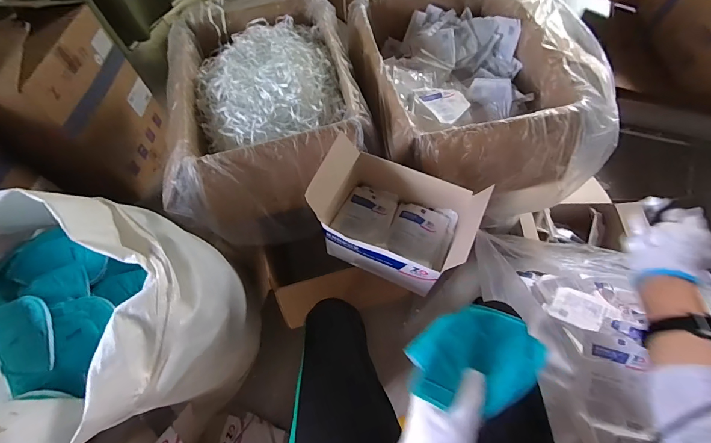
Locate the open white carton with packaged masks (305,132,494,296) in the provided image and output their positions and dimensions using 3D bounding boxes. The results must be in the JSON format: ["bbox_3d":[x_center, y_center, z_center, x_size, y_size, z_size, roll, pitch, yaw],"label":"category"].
[{"bbox_3d":[0.089,-0.020,0.744,0.317,0.197,0.232,20,65,14],"label":"open white carton with packaged masks"}]

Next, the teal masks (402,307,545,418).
[{"bbox_3d":[0.124,0.142,0.351,0.139,0.037,0.098,-26,63,-10],"label":"teal masks"}]

